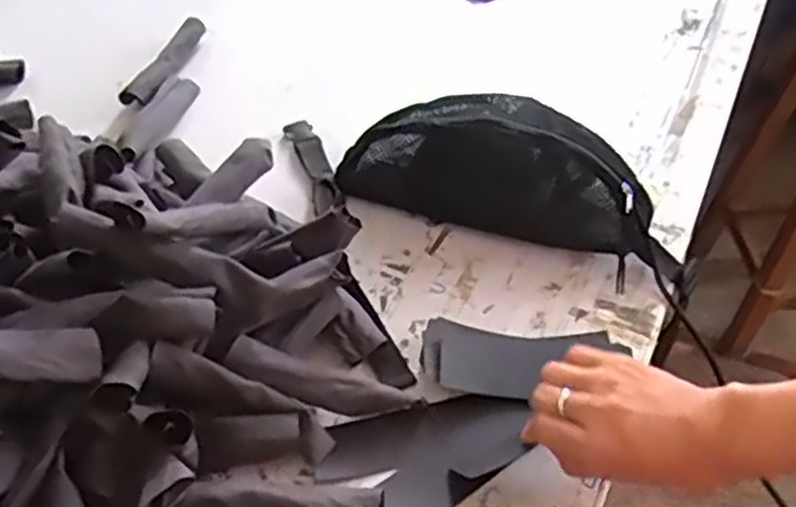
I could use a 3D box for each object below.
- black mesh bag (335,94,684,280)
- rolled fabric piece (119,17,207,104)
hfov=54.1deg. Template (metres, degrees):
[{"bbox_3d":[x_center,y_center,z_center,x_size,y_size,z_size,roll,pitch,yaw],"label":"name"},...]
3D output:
[{"bbox_3d":[0.115,-0.088,0.713,0.312,0.087,0.144,23,53,19],"label":"black mesh bag"},{"bbox_3d":[-0.259,-0.214,0.876,0.030,0.029,0.145,15,51,13],"label":"rolled fabric piece"}]

